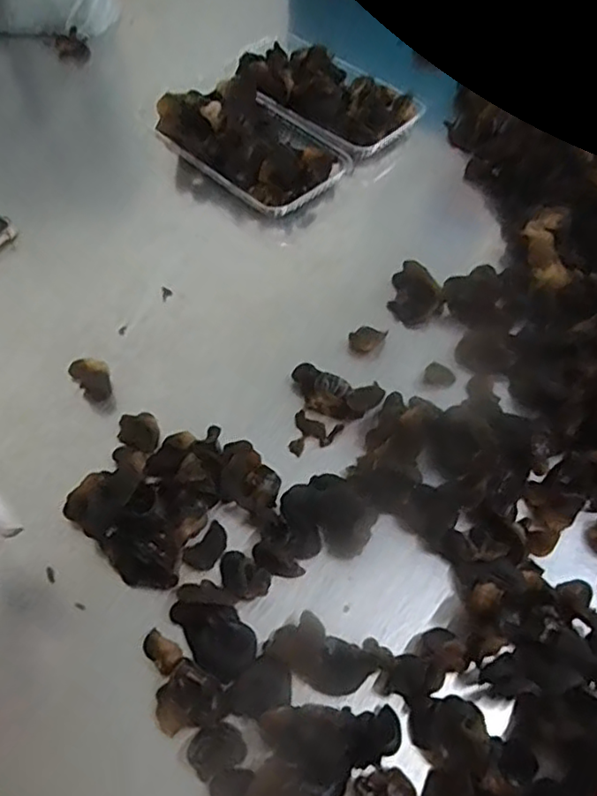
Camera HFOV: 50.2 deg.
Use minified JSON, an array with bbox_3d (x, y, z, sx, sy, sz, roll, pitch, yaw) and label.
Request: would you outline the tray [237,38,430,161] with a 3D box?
[{"bbox_3d":[0.024,-0.356,0.751,0.223,0.063,0.119,34,60,19],"label":"tray"}]

